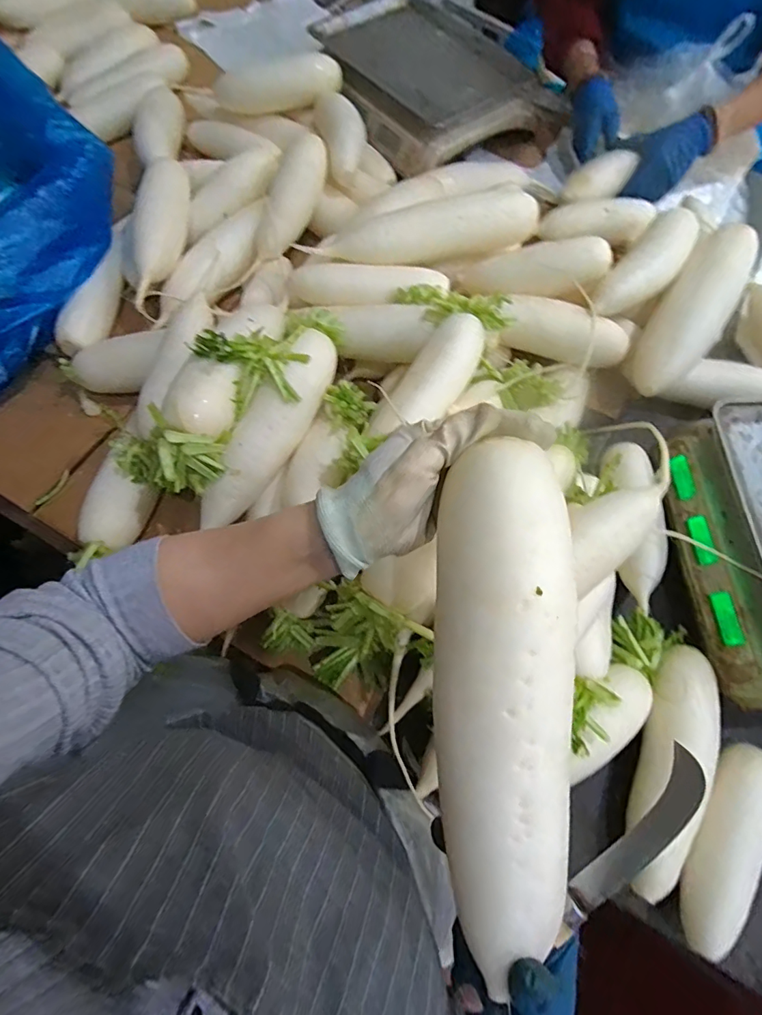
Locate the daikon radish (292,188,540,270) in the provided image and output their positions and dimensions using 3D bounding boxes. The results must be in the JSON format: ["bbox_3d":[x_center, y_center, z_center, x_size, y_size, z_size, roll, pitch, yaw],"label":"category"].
[{"bbox_3d":[0.067,-0.361,0.621,0.310,0.081,0.070,-20,70,-9],"label":"daikon radish"}]

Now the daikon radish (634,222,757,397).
[{"bbox_3d":[0.425,-0.267,0.650,0.080,0.082,0.293,31,70,11],"label":"daikon radish"}]

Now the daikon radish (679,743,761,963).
[{"bbox_3d":[0.334,0.327,0.466,0.056,0.052,0.194,31,70,11],"label":"daikon radish"}]

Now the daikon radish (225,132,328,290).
[{"bbox_3d":[-0.143,-0.428,0.692,0.059,0.051,0.227,29,95,10],"label":"daikon radish"}]

